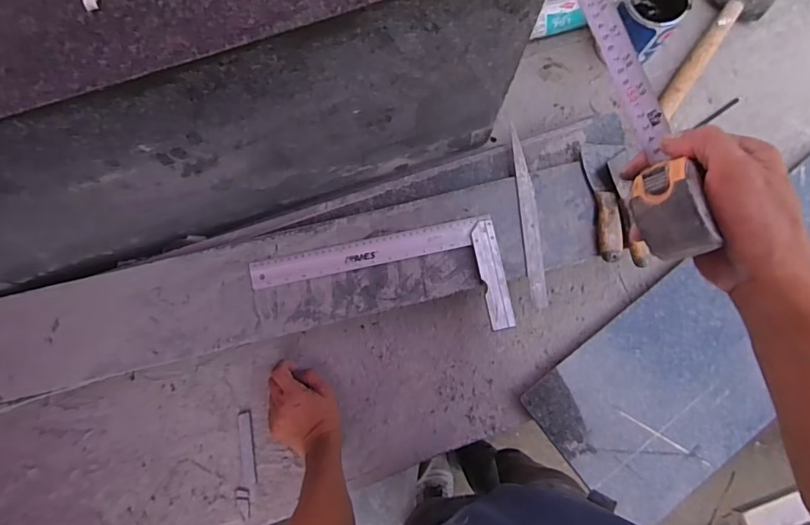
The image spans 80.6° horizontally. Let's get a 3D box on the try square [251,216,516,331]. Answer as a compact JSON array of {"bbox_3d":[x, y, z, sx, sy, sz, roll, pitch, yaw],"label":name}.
[{"bbox_3d":[-0.033,0.043,0.685,0.353,0.015,0.160,-11,80,-2],"label":"try square"}]

